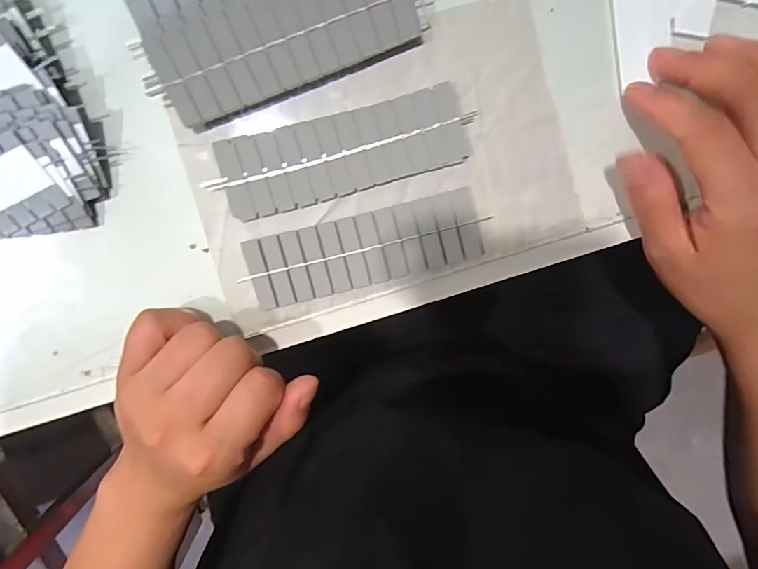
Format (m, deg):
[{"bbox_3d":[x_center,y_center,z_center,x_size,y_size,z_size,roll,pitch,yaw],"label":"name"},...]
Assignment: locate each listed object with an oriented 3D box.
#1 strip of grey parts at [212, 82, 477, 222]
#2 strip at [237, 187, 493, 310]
[{"bbox_3d":[-0.018,-0.069,0.228,0.129,0.007,0.041,-15,100,-1],"label":"strip of grey parts"},{"bbox_3d":[-0.007,-0.019,0.236,0.127,0.004,0.039,-14,100,-1],"label":"strip"}]

